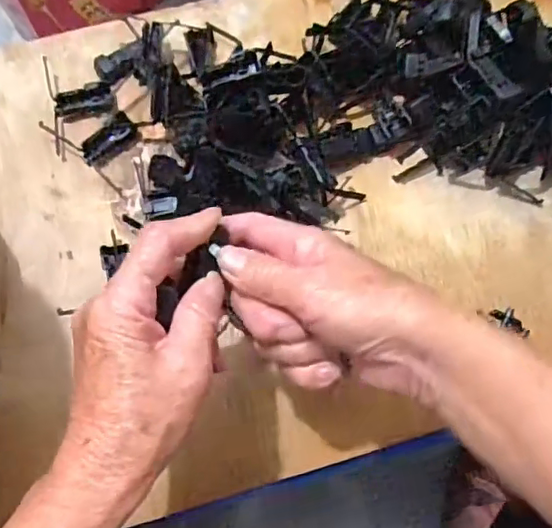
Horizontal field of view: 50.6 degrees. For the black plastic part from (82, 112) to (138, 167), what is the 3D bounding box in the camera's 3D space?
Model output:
[{"bbox_3d":[-0.133,-0.098,0.464,0.047,0.009,0.021,-41,76,-12],"label":"black plastic part"}]

